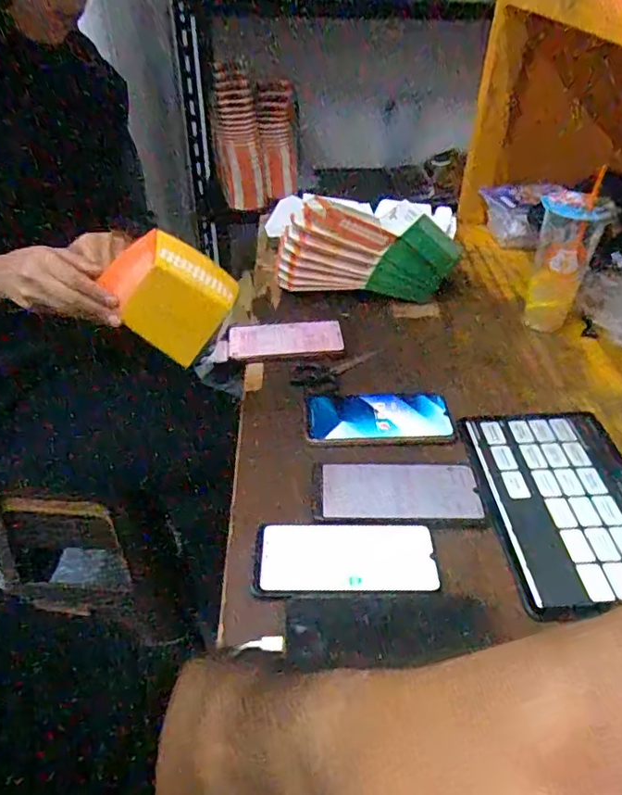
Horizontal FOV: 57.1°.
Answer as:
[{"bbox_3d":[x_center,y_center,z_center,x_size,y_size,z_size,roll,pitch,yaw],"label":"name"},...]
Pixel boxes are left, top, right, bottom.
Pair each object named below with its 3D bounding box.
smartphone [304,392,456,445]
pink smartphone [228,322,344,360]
[{"bbox_3d":[0.076,0.019,0.656,0.164,0.012,0.082,1,40,1],"label":"smartphone"},{"bbox_3d":[-0.034,-0.076,0.766,0.150,0.008,0.059,-2,57,-3],"label":"pink smartphone"}]

